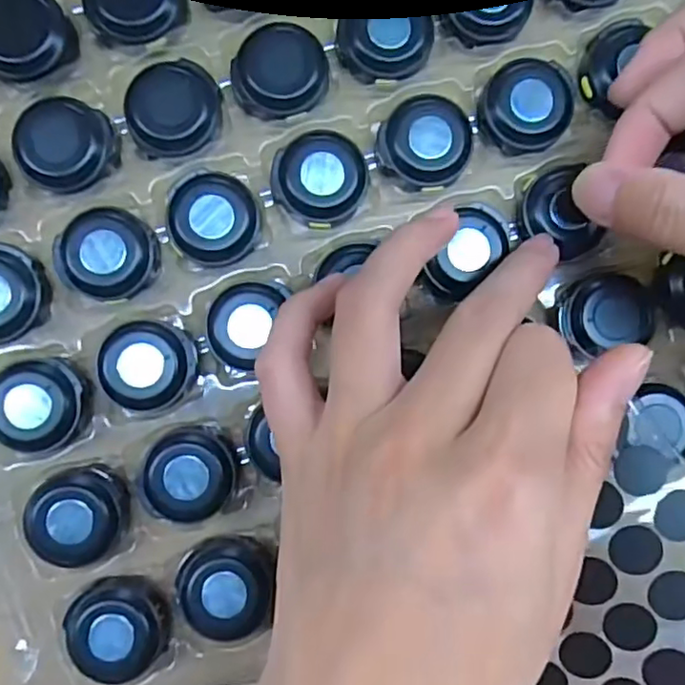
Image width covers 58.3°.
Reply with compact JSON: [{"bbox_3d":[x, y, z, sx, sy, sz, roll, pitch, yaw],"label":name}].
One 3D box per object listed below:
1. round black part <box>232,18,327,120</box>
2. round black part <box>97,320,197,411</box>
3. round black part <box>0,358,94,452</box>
[{"bbox_3d":[-0.020,-0.089,0.200,0.031,0.008,0.030,0,90,-4],"label":"round black part"},{"bbox_3d":[-0.062,0.008,0.193,0.029,0.005,0.027,0,90,-4],"label":"round black part"},{"bbox_3d":[-0.095,0.019,0.190,0.029,0.006,0.027,0,90,-4],"label":"round black part"}]

